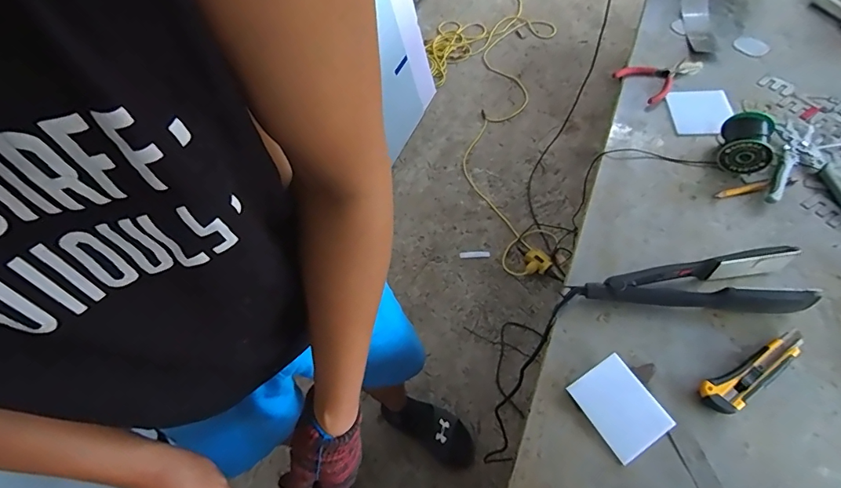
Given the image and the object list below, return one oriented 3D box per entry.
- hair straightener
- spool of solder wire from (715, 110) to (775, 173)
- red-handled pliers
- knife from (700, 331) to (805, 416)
[{"bbox_3d":[0.361,0.051,0.604,0.282,0.058,0.079,0,59,5],"label":"hair straightener"},{"bbox_3d":[0.521,-0.163,0.723,0.069,0.068,0.077,14,61,13],"label":"spool of solder wire"},{"bbox_3d":[0.469,-0.327,0.860,0.155,0.016,0.111,-23,60,-10],"label":"red-handled pliers"},{"bbox_3d":[0.417,0.160,0.555,0.156,0.018,0.042,-25,60,-10],"label":"knife"}]

